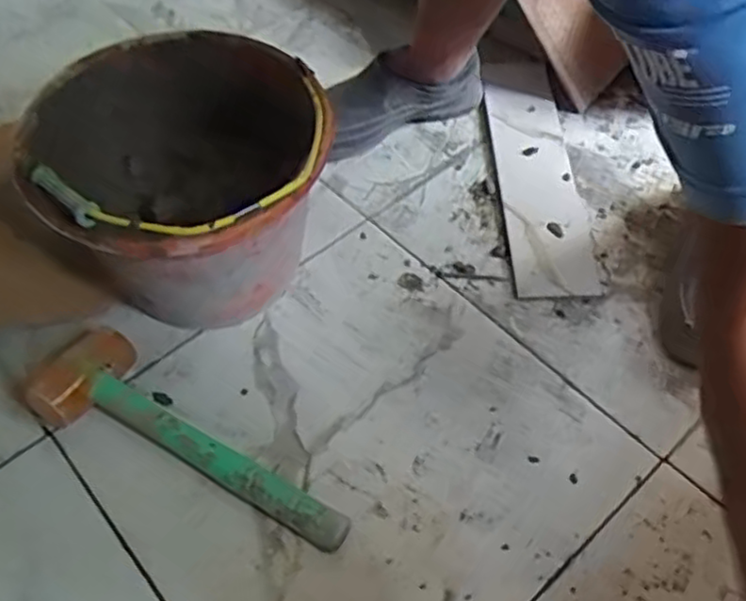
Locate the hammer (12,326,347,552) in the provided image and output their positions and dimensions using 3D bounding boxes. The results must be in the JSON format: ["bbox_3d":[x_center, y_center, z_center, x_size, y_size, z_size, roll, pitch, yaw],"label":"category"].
[{"bbox_3d":[-0.177,0.124,0.629,0.343,0.048,0.095,27,59,19],"label":"hammer"}]

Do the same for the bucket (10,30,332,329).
[{"bbox_3d":[-0.168,-0.100,0.665,0.242,0.233,0.291,-12,55,-7],"label":"bucket"}]

